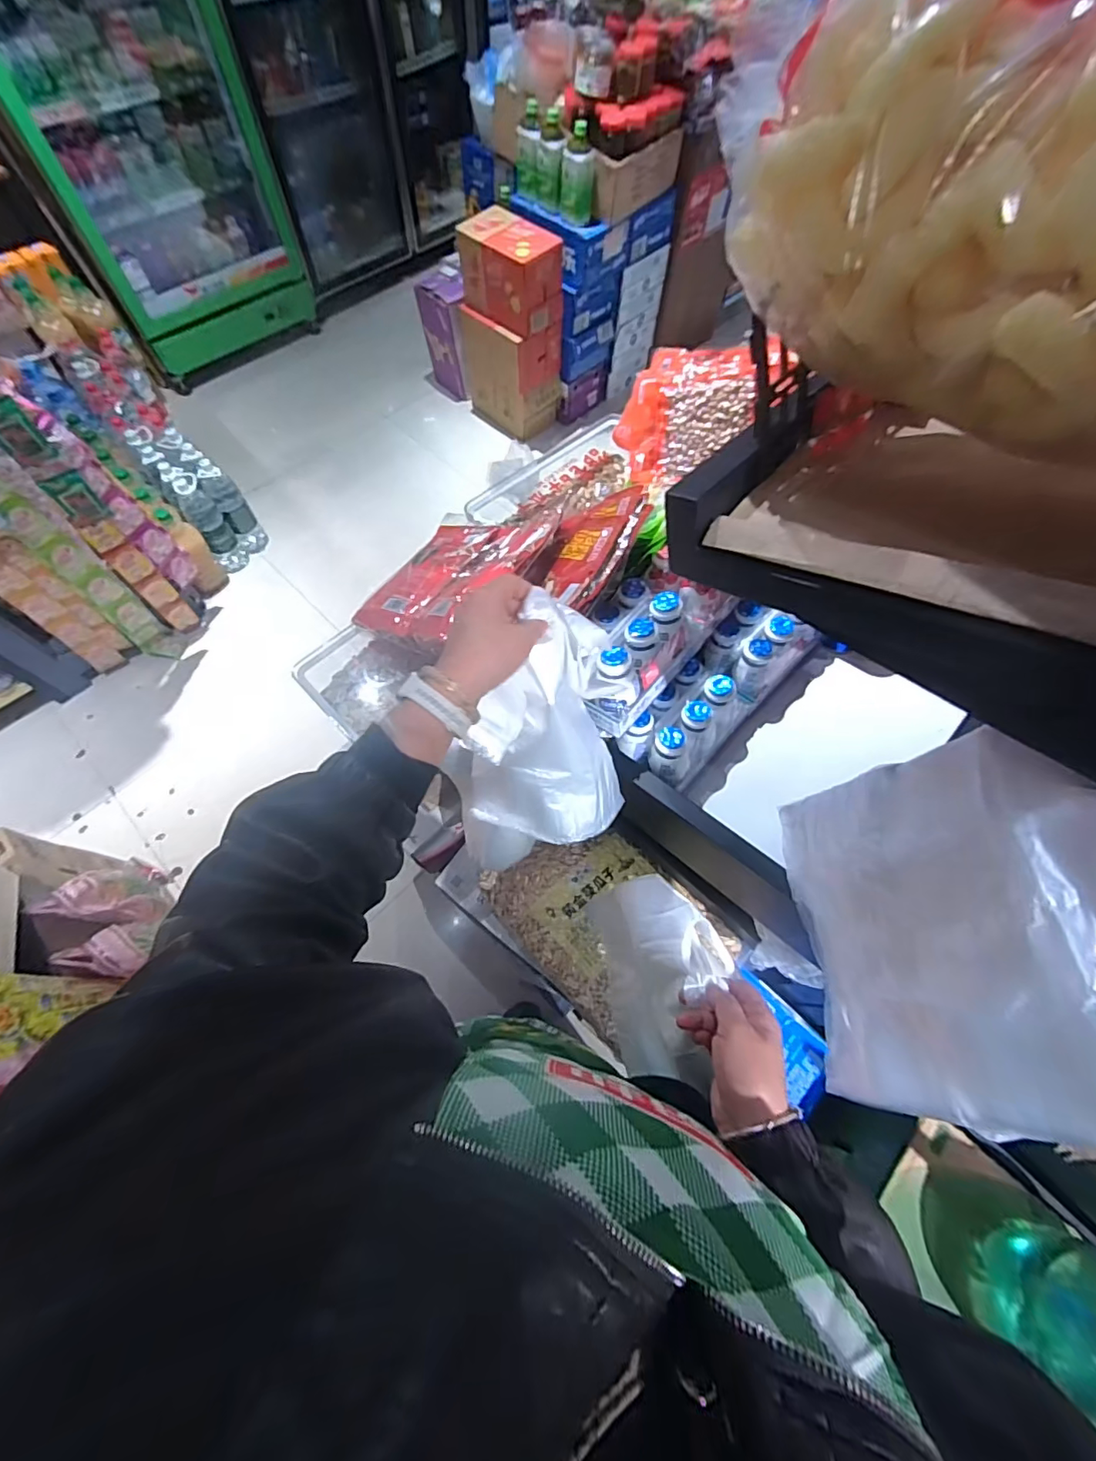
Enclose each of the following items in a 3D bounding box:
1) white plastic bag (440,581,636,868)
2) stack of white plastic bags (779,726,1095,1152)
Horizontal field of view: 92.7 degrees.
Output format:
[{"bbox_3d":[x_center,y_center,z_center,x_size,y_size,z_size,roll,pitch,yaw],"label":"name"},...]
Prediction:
[{"bbox_3d":[0.010,-0.005,0.554,0.159,0.206,0.191,9,65,3],"label":"white plastic bag"},{"bbox_3d":[0.280,0.128,0.346,0.024,0.273,0.230,5,66,-23],"label":"stack of white plastic bags"}]

